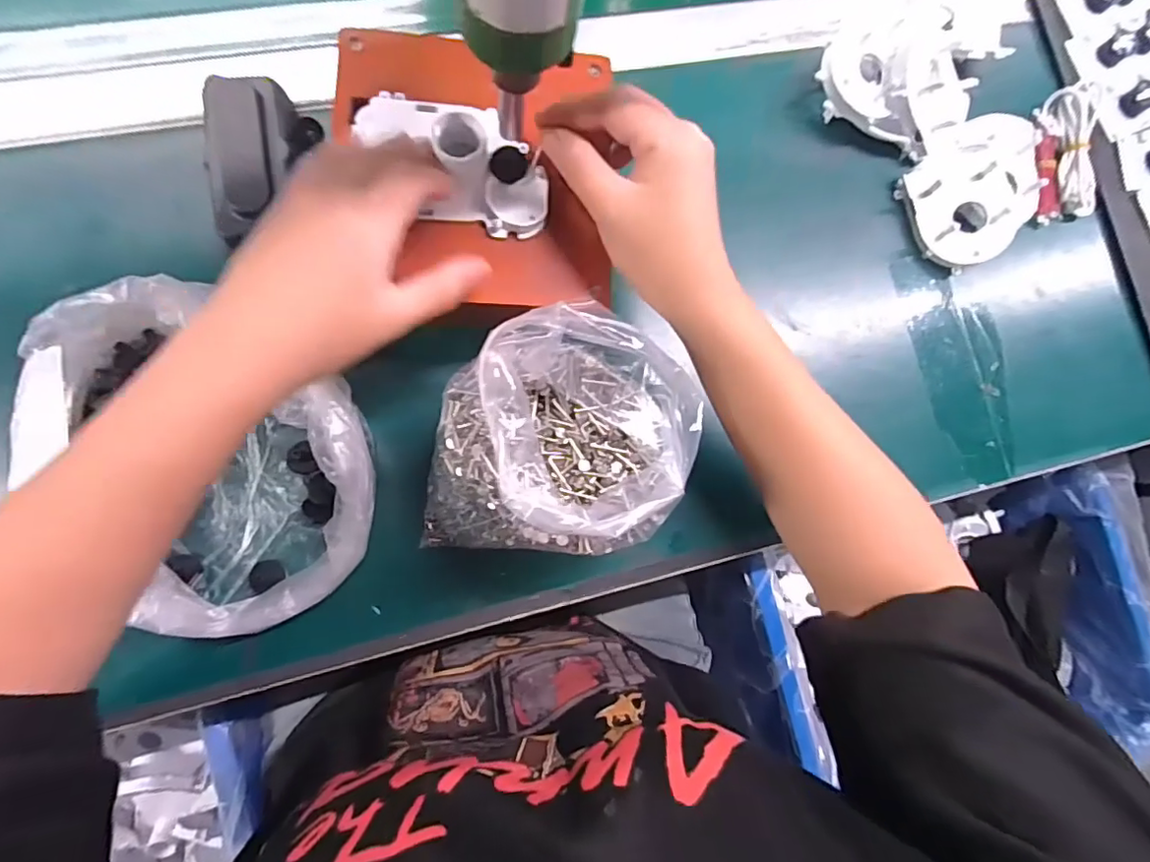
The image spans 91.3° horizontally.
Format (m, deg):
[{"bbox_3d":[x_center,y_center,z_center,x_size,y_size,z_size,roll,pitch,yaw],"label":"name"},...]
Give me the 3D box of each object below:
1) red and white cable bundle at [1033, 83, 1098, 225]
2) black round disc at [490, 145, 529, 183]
[{"bbox_3d":[0.380,-0.218,0.435,0.052,0.016,0.108,3,83,-8],"label":"red and white cable bundle"},{"bbox_3d":[-0.035,-0.145,0.303,0.017,0.009,0.019,33,82,-3],"label":"black round disc"}]

